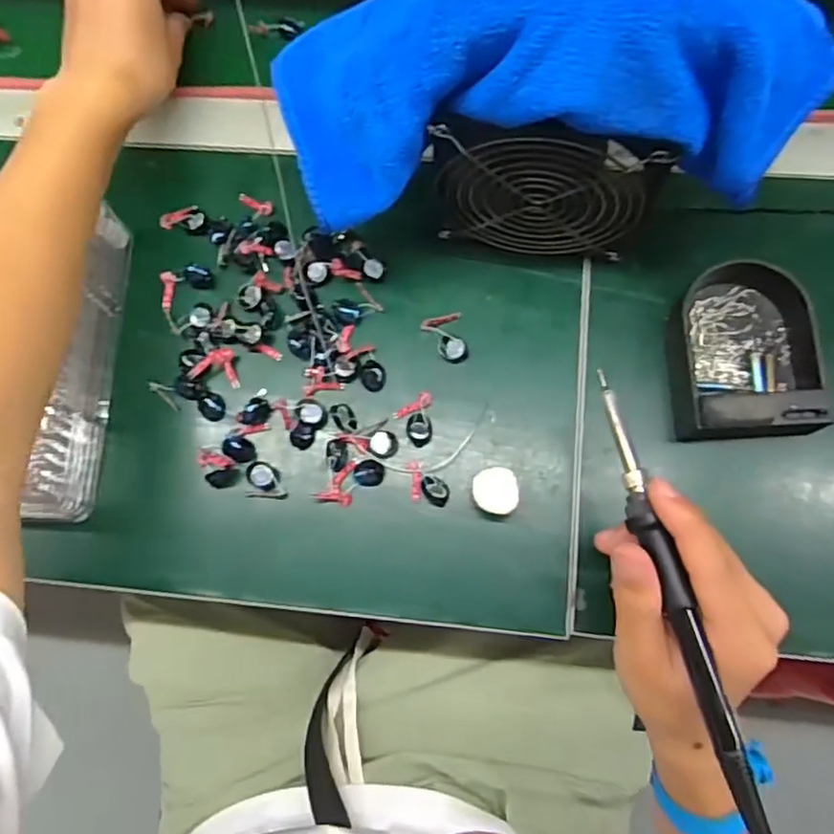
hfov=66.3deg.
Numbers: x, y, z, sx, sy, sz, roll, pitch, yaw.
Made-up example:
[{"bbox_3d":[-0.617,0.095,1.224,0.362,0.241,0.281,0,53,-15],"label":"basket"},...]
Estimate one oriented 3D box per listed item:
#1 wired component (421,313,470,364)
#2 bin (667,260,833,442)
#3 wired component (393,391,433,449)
[{"bbox_3d":[0.019,-0.049,0.401,0.025,0.007,0.032,-15,77,0],"label":"wired component"},{"bbox_3d":[0.189,-0.041,0.374,0.087,0.032,0.108,-6,77,2],"label":"bin"},{"bbox_3d":[0.003,0.002,0.392,0.026,0.009,0.027,-33,78,-5],"label":"wired component"}]

